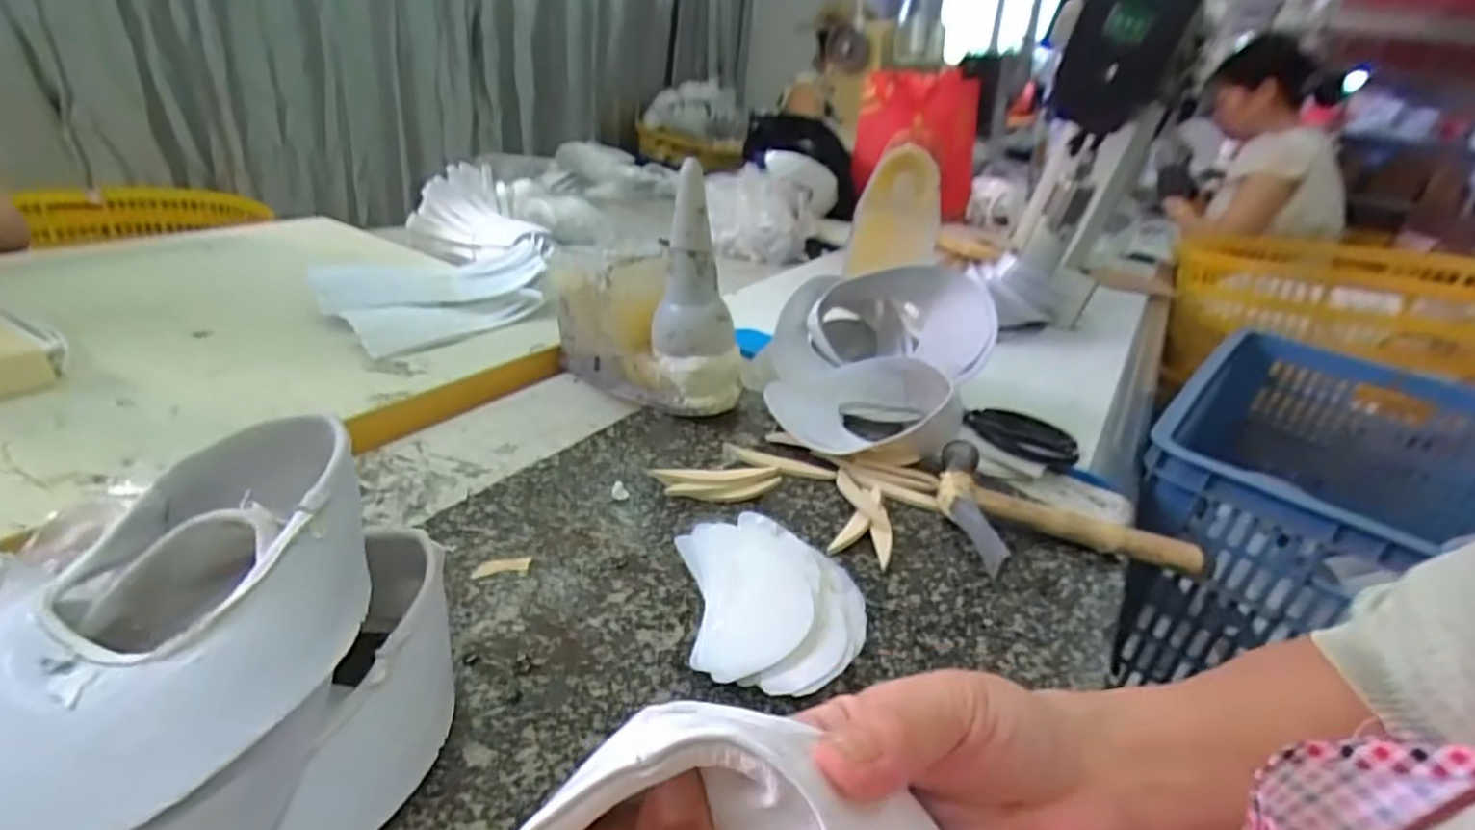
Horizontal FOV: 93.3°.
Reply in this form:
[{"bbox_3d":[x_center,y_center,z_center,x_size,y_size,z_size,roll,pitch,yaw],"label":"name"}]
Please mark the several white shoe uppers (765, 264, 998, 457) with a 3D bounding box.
[{"bbox_3d":[0.131,-0.057,0.631,0.189,0.097,0.256,12,30,8],"label":"several white shoe uppers"}]

